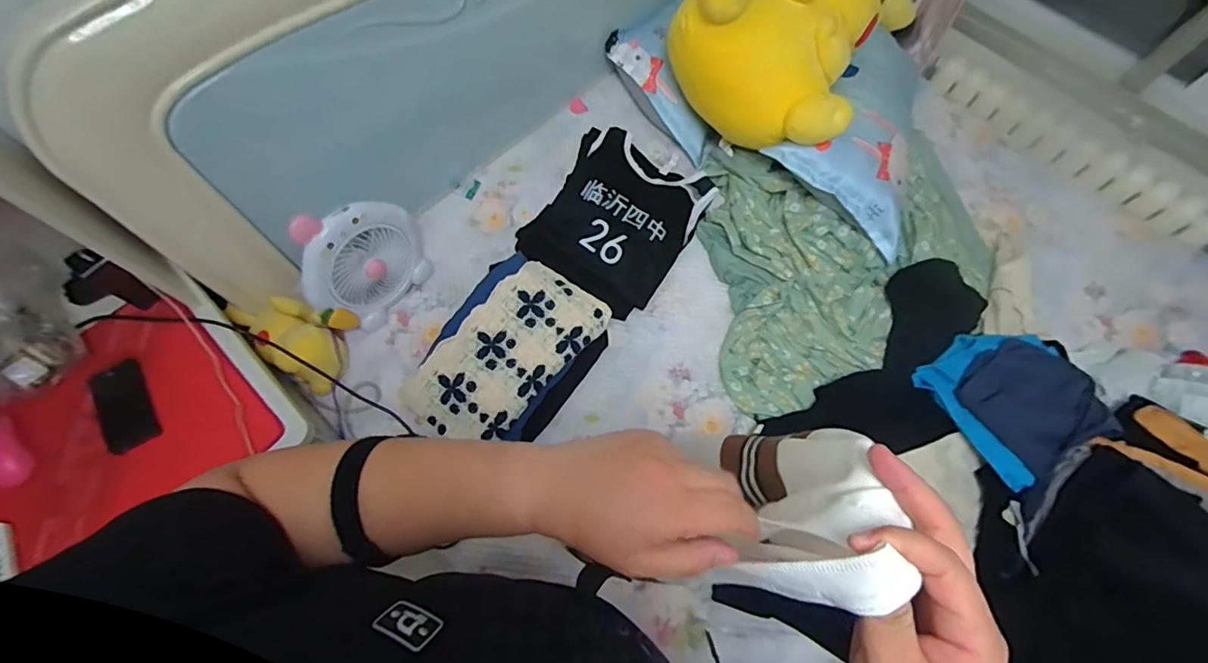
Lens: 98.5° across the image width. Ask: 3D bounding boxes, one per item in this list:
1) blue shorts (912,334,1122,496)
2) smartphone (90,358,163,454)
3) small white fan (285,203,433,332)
[{"bbox_3d":[0.862,0.133,1.083,0.311,0.082,0.288,-22,70,-9],"label":"blue shorts"},{"bbox_3d":[-0.815,0.126,0.884,0.086,0.012,0.144,-25,84,-11],"label":"smartphone"},{"bbox_3d":[-0.498,-0.146,1.088,0.090,0.288,0.250,32,71,11],"label":"small white fan"}]

